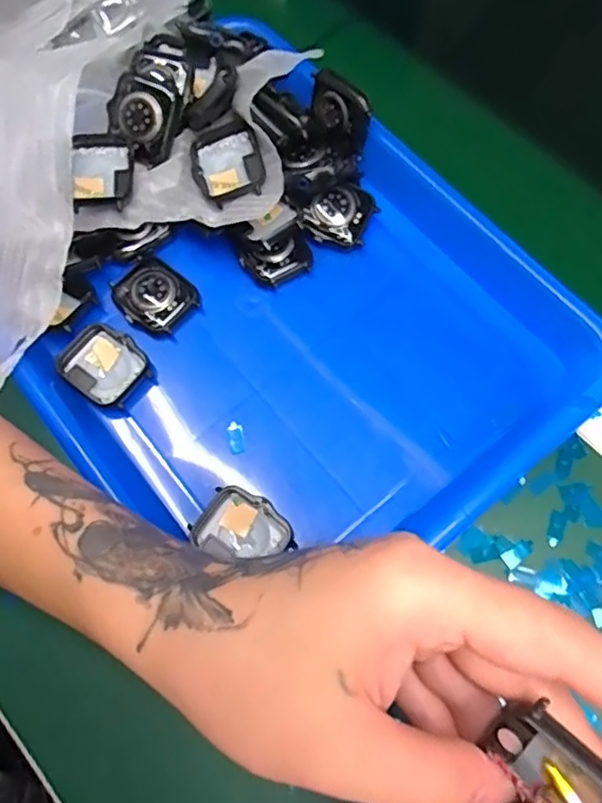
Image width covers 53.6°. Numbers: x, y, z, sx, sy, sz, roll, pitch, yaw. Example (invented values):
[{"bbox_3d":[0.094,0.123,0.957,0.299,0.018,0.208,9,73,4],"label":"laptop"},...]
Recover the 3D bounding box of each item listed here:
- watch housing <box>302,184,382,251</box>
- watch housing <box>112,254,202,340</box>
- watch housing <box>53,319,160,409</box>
[{"bbox_3d":[0.022,-0.109,0.345,0.037,0.013,0.037,-1,97,-5],"label":"watch housing"},{"bbox_3d":[-0.083,-0.060,0.338,0.043,0.010,0.037,40,76,14],"label":"watch housing"},{"bbox_3d":[-0.106,-0.019,0.324,0.047,0.008,0.037,40,76,14],"label":"watch housing"}]

